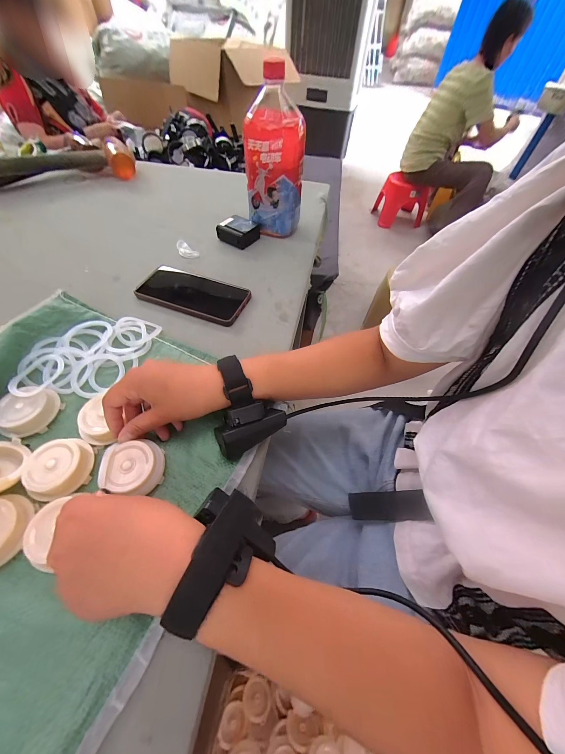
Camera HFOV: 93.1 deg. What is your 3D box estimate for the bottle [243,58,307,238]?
[{"bbox_3d":[-0.013,-0.358,0.464,0.095,0.211,0.086,5,55,0],"label":"bottle"}]

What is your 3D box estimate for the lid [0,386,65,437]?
[{"bbox_3d":[-0.270,0.035,0.284,0.047,0.023,0.054,26,58,14],"label":"lid"}]

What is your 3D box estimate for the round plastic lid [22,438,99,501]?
[{"bbox_3d":[-0.214,0.086,0.256,0.048,0.012,0.055,3,57,-23],"label":"round plastic lid"}]

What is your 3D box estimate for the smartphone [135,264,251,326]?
[{"bbox_3d":[-0.137,-0.133,0.419,0.167,0.010,0.088,19,56,9],"label":"smartphone"}]

